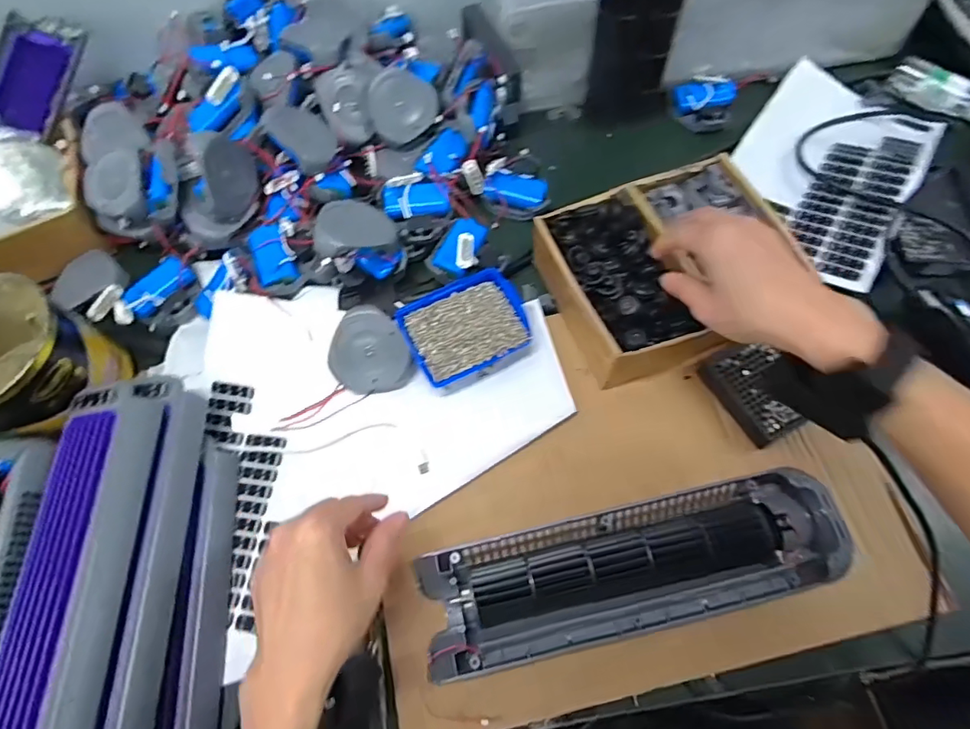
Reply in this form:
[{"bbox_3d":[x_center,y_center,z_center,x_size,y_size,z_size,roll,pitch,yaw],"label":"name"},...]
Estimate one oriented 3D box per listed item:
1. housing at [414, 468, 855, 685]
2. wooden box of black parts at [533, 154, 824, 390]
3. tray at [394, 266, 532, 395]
[{"bbox_3d":[0.102,0.155,0.388,0.295,0.076,0.085,-13,65,-4],"label":"housing"},{"bbox_3d":[0.170,-0.088,0.492,0.204,0.071,0.170,-22,66,-8],"label":"wooden box of black parts"},{"bbox_3d":[-0.018,-0.032,0.497,0.110,0.041,0.089,-21,65,-8],"label":"tray"}]

